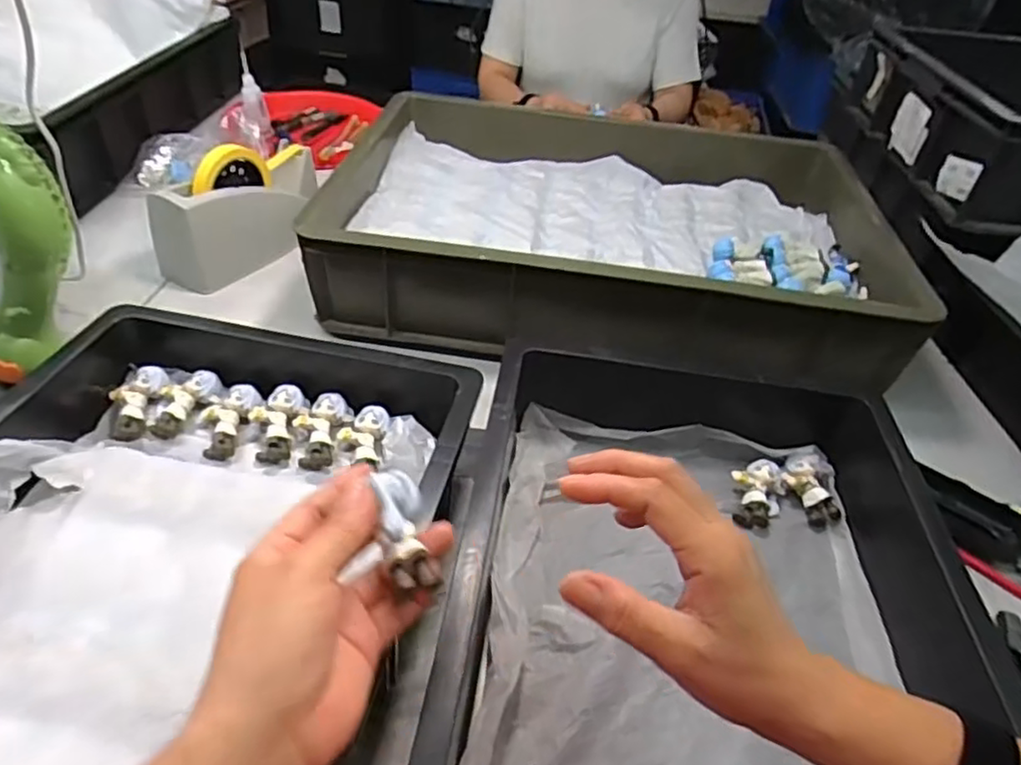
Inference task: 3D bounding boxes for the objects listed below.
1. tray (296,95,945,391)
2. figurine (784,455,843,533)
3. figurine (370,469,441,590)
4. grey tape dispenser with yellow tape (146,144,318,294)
[{"bbox_3d":[0.105,-0.186,0.755,0.566,0.099,0.411,6,40,0],"label":"tray"},{"bbox_3d":[0.245,0.090,0.544,0.028,0.017,0.062,-9,63,-17],"label":"figurine"},{"bbox_3d":[-0.049,0.065,0.309,0.022,0.031,0.058,-10,43,-18],"label":"figurine"},{"bbox_3d":[-0.286,-0.190,0.725,0.069,0.111,0.188,30,46,25],"label":"grey tape dispenser with yellow tape"}]

